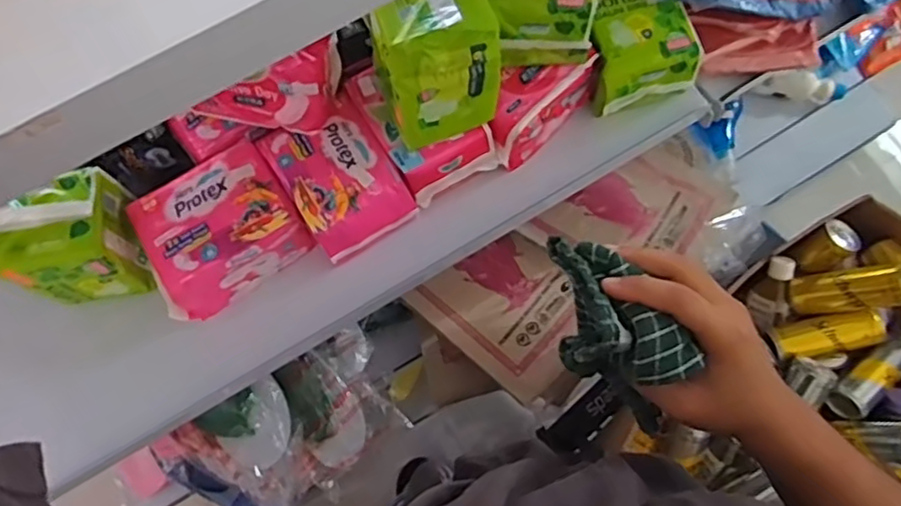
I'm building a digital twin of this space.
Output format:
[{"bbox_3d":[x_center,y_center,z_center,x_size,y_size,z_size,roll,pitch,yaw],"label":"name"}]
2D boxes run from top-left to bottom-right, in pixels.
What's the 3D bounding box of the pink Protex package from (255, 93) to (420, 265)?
[{"bbox_3d":[-0.103,-0.069,0.575,0.092,0.050,0.124,-33,74,-8],"label":"pink Protex package"}]

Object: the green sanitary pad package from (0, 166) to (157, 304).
[{"bbox_3d":[-0.332,-0.013,0.555,0.091,0.098,0.088,-12,72,-2],"label":"green sanitary pad package"}]

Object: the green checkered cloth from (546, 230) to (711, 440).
[{"bbox_3d":[0.097,0.044,0.385,0.060,0.051,0.121,-35,75,-9],"label":"green checkered cloth"}]

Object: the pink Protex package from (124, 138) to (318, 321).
[{"bbox_3d":[-0.212,-0.020,0.573,0.137,0.067,0.100,-33,74,-9],"label":"pink Protex package"}]

